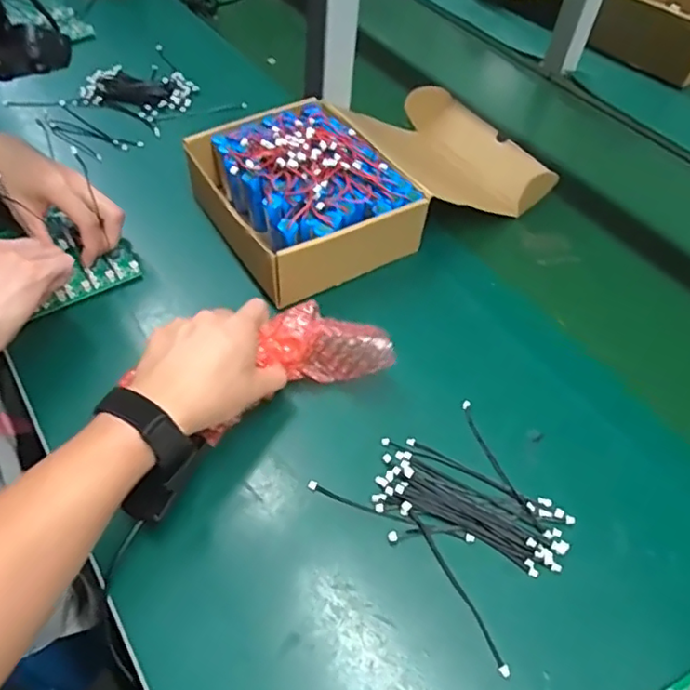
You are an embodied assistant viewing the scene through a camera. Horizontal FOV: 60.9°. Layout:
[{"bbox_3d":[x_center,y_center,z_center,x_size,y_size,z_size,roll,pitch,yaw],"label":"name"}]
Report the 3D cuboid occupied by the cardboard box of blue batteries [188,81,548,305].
[{"bbox_3d":[0.037,-0.200,0.651,0.370,0.088,0.208,-24,56,-22],"label":"cardboard box of blue batteries"}]

